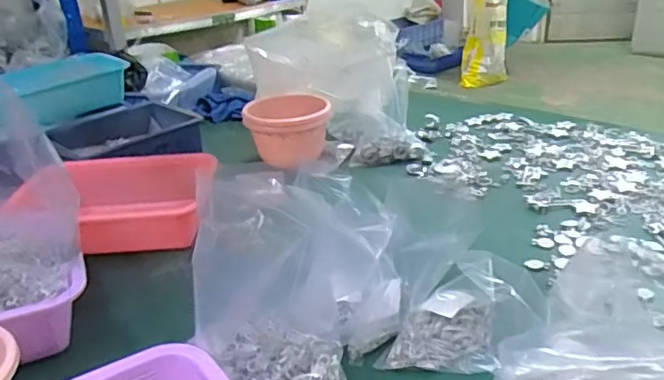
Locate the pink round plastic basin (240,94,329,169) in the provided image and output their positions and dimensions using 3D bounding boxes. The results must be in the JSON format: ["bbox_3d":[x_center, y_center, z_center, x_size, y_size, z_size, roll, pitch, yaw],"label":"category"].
[{"bbox_3d":[-0.072,-0.095,0.982,0.136,0.089,0.147,-3,26,1],"label":"pink round plastic basin"}]

